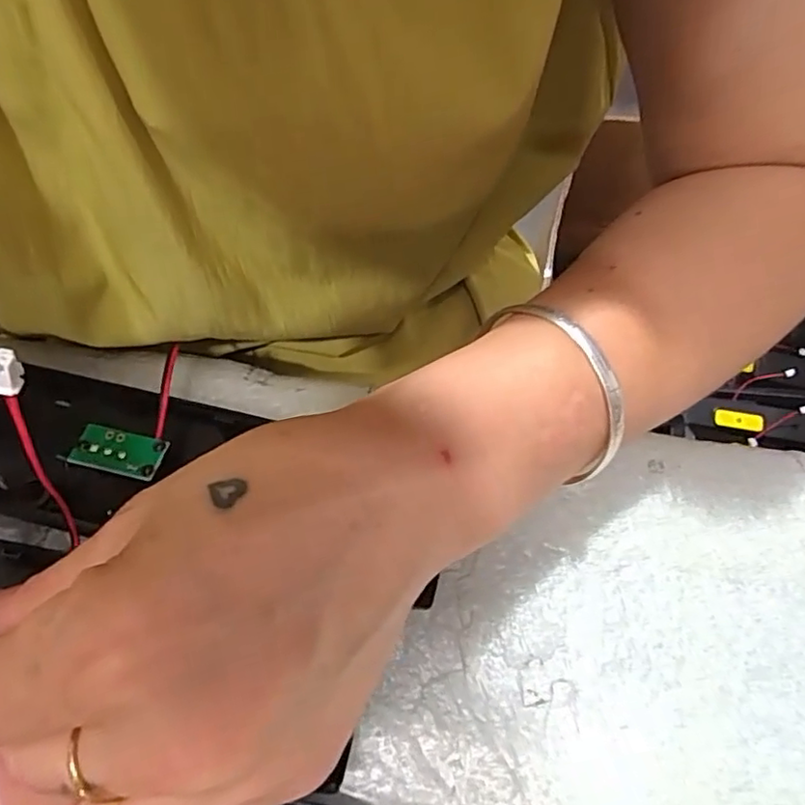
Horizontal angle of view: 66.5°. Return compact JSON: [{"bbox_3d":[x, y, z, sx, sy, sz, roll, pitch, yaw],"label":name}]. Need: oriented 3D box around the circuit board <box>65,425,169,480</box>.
[{"bbox_3d":[-0.094,0.016,0.203,0.029,0.004,0.015,12,61,6],"label":"circuit board"}]

